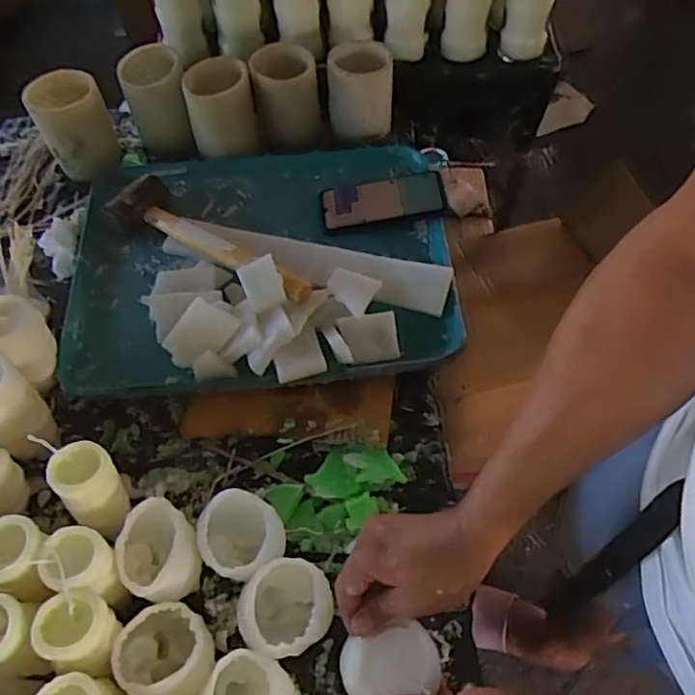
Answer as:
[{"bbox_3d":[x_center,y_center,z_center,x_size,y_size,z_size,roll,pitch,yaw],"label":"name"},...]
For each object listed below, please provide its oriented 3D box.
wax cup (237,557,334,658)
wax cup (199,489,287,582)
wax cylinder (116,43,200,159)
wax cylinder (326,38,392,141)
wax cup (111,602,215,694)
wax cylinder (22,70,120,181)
[{"bbox_3d":[-0.052,0.225,0.536,0.072,0.070,0.076,-1,58,1],"label":"wax cup"},{"bbox_3d":[-0.096,0.177,0.573,0.072,0.069,0.069,-1,58,1],"label":"wax cup"},{"bbox_3d":[-0.262,-0.334,0.879,0.084,0.135,0.086,-19,59,-10],"label":"wax cylinder"},{"bbox_3d":[0.018,-0.360,0.880,0.087,0.100,0.080,1,58,2],"label":"wax cylinder"},{"bbox_3d":[-0.144,0.255,0.517,0.073,0.071,0.071,-1,58,1],"label":"wax cup"},{"bbox_3d":[-0.361,-0.289,0.838,0.090,0.119,0.090,-22,60,-12],"label":"wax cylinder"}]

